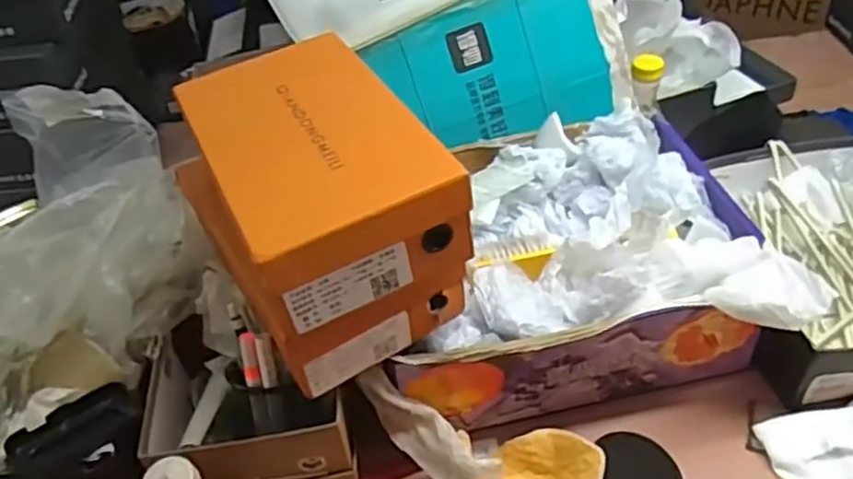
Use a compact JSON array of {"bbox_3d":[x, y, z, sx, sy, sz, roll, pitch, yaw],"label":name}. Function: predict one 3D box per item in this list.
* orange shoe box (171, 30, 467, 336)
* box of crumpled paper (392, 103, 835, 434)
[{"bbox_3d":[-0.101,-0.059,0.661,0.166,0.112,0.283,-22,45,-17],"label":"orange shoe box"},{"bbox_3d":[0.157,0.020,0.826,0.367,0.152,0.329,-7,43,-2],"label":"box of crumpled paper"}]

